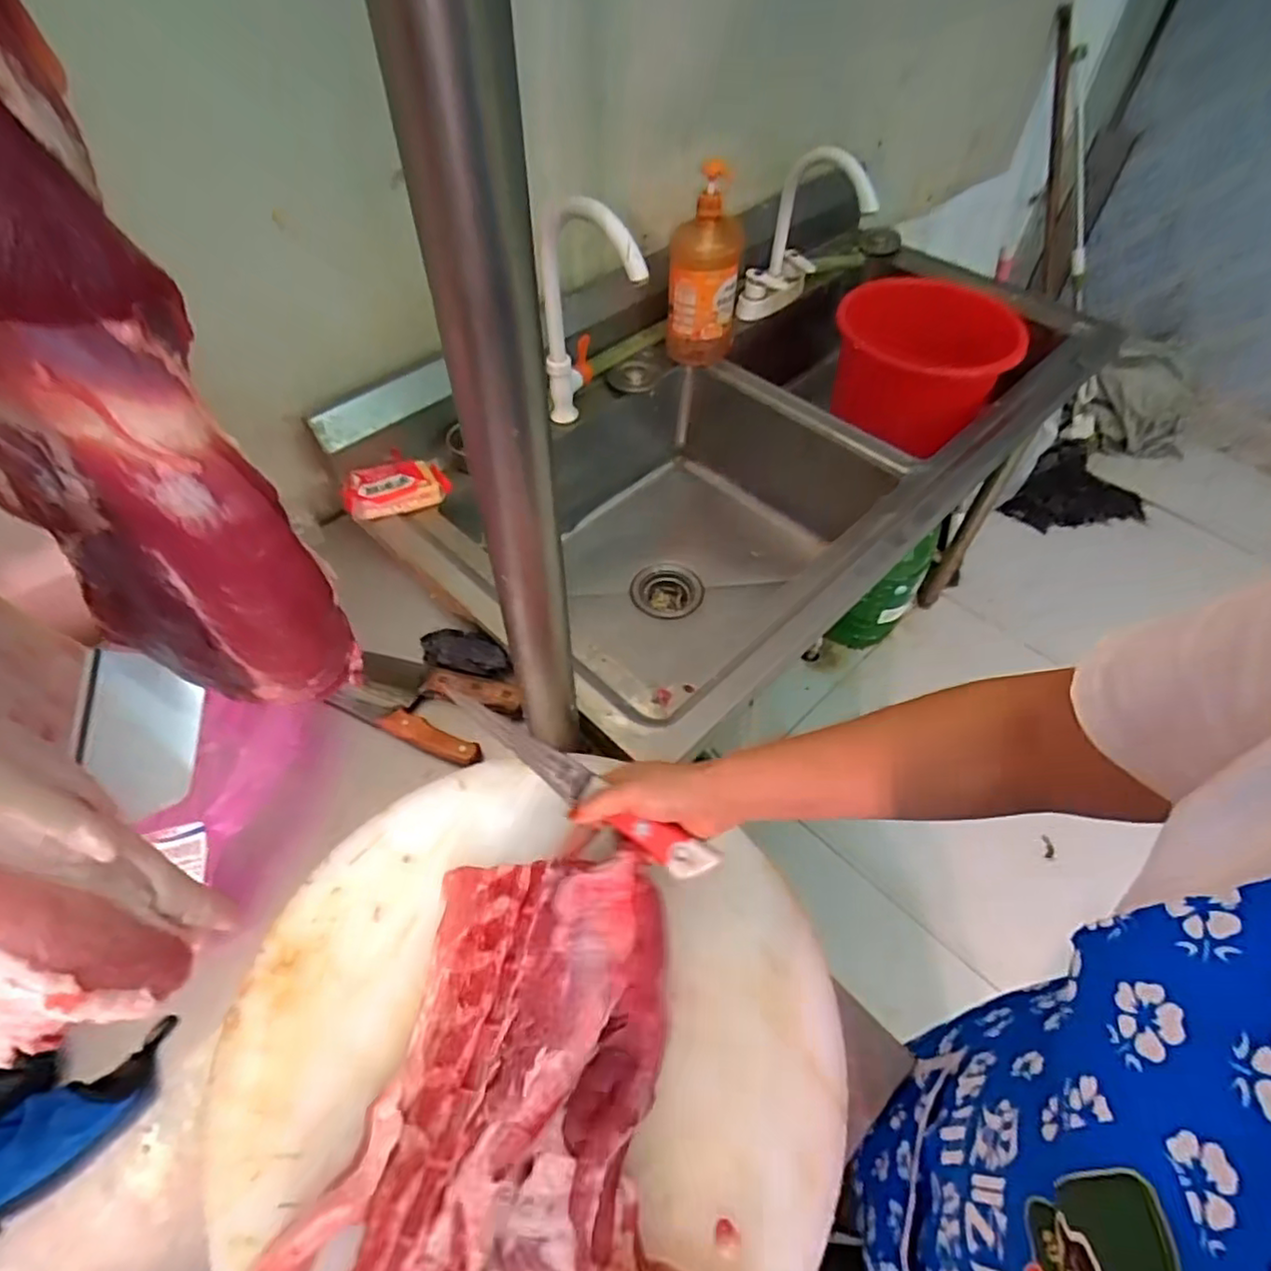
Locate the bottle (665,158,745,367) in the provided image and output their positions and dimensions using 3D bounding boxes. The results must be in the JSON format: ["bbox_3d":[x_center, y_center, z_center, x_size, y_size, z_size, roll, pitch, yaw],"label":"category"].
[{"bbox_3d":[0.103,-0.547,1.032,0.106,0.244,0.098,0,54,-1],"label":"bottle"}]

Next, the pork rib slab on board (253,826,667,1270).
[{"bbox_3d":[-0.082,0.307,0.455,0.224,0.068,0.325,6,54,4],"label":"pork rib slab on board"}]

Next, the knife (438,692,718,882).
[{"bbox_3d":[-0.053,0.117,0.556,0.262,0.022,0.030,30,59,20],"label":"knife"}]

